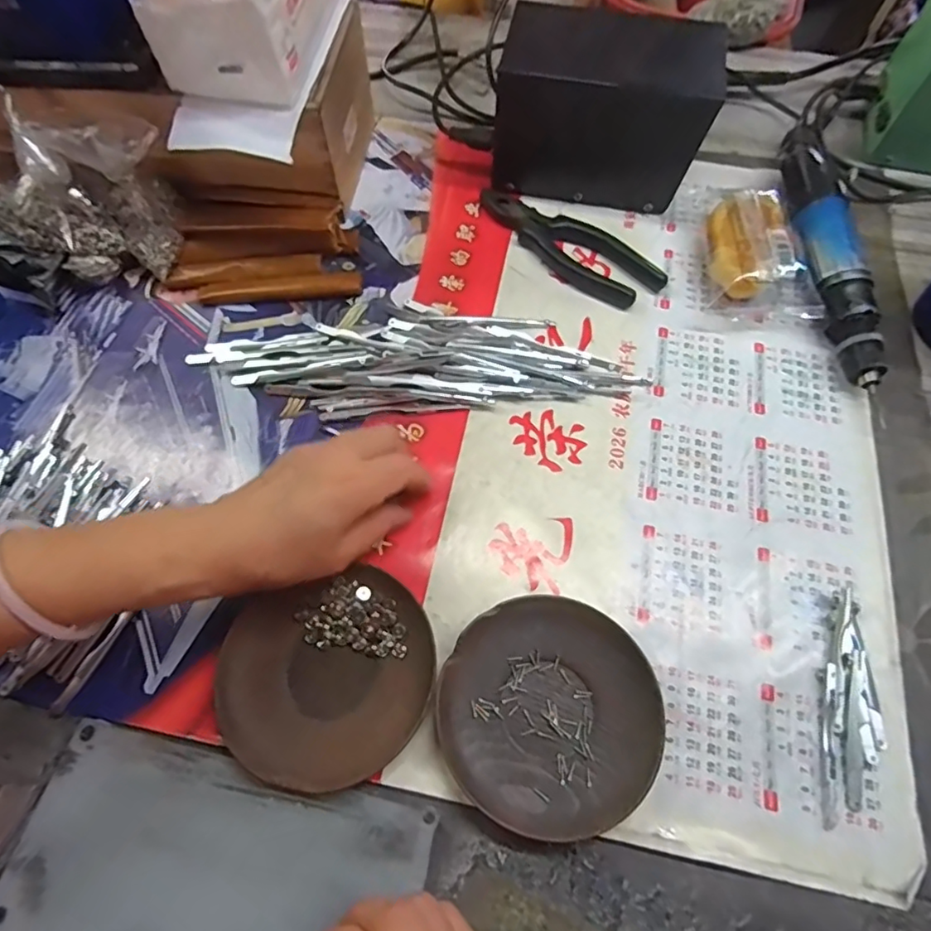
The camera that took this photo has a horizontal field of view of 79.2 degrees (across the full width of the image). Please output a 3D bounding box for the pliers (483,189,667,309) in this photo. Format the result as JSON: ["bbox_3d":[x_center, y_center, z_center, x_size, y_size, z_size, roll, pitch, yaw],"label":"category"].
[{"bbox_3d":[0.082,-0.184,0.460,0.165,0.019,0.046,40,69,18],"label":"pliers"}]

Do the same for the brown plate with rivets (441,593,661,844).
[{"bbox_3d":[0.045,0.132,0.306,0.114,0.017,0.114,1,63,-1],"label":"brown plate with rivets"}]

